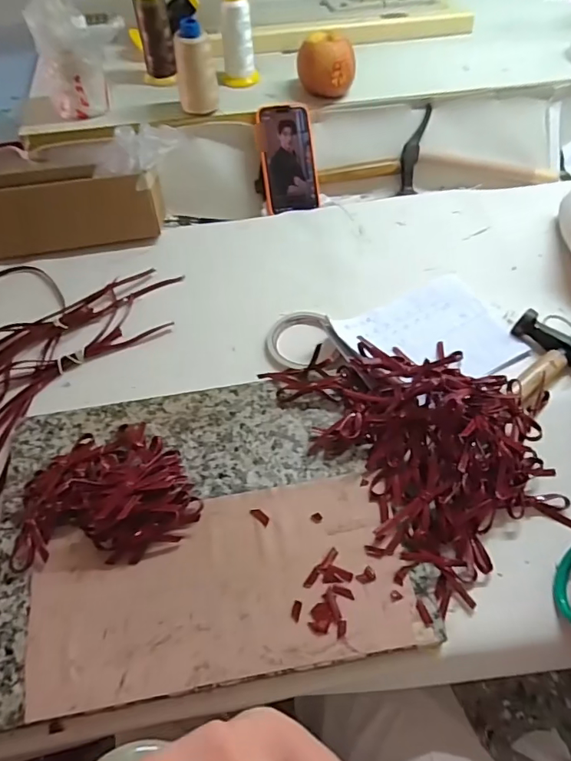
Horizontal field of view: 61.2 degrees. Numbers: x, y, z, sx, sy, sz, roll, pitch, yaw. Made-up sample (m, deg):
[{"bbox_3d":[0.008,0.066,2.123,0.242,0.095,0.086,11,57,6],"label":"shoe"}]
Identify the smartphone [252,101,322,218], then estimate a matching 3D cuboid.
[{"bbox_3d":[0.004,-0.337,0.739,0.088,0.014,0.155,-7,95,-8],"label":"smartphone"}]

